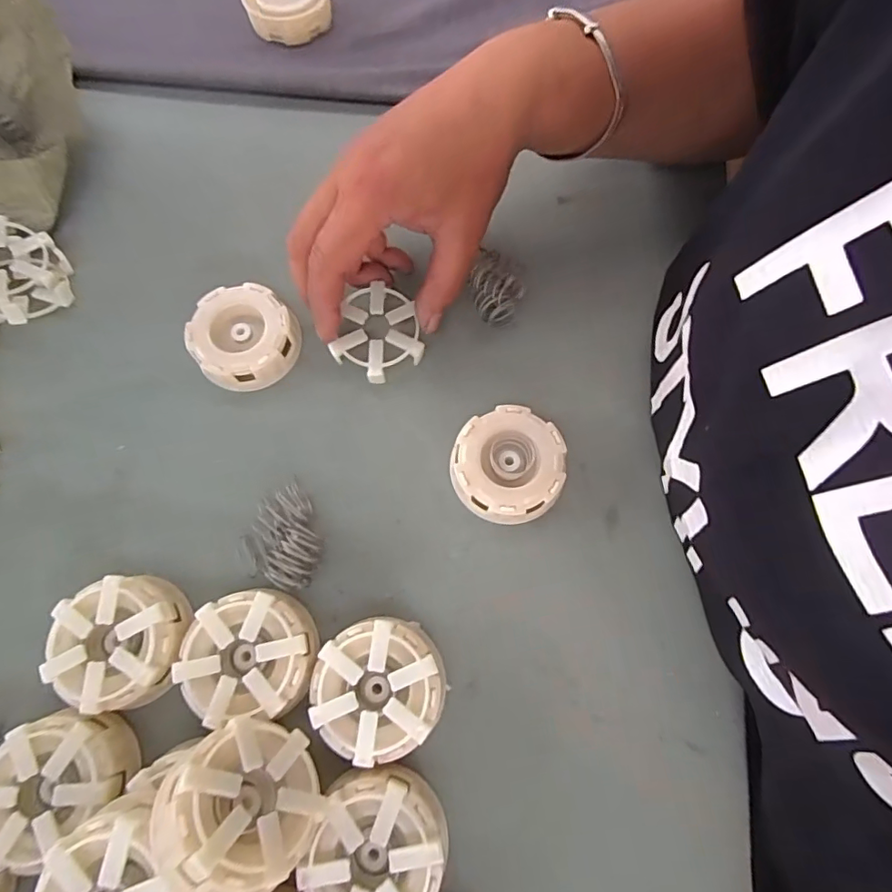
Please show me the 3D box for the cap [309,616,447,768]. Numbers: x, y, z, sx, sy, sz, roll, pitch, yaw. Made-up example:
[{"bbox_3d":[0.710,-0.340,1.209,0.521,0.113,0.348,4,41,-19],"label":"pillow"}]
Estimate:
[{"bbox_3d":[-0.032,0.115,0.252,0.060,0.029,0.058,0,73,0],"label":"cap"}]

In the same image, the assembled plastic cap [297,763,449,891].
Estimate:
[{"bbox_3d":[-0.030,0.177,0.230,0.056,0.030,0.058,0,73,0],"label":"assembled plastic cap"}]

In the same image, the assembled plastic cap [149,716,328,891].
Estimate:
[{"bbox_3d":[-0.081,0.143,0.211,0.060,0.026,0.060,17,36,-13],"label":"assembled plastic cap"}]

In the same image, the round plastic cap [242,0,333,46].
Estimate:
[{"bbox_3d":[-0.121,-0.340,0.401,0.062,0.022,0.062,0,73,0],"label":"round plastic cap"}]

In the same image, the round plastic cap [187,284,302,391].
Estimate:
[{"bbox_3d":[-0.120,-0.066,0.312,0.060,0.021,0.058,0,73,0],"label":"round plastic cap"}]

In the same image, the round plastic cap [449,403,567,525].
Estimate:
[{"bbox_3d":[0.033,0.011,0.289,0.059,0.021,0.061,0,73,0],"label":"round plastic cap"}]

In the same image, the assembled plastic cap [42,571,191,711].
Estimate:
[{"bbox_3d":[-0.157,0.095,0.258,0.058,0.032,0.058,0,73,0],"label":"assembled plastic cap"}]

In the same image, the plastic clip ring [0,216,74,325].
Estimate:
[{"bbox_3d":[-0.267,-0.106,0.322,0.063,0.030,0.059,0,73,0],"label":"plastic clip ring"}]

